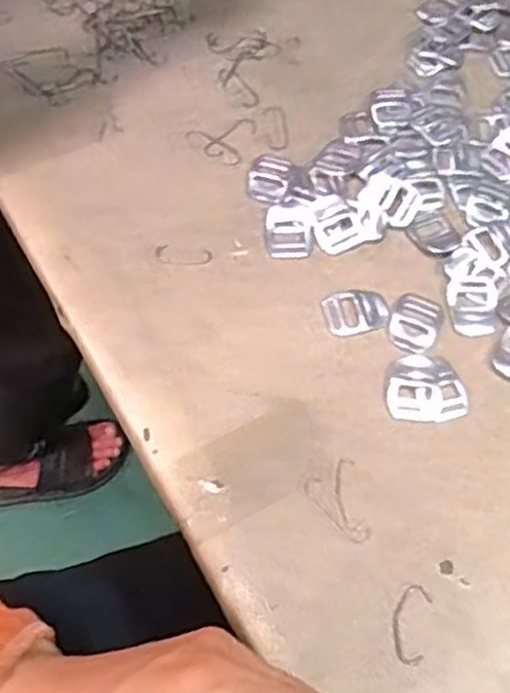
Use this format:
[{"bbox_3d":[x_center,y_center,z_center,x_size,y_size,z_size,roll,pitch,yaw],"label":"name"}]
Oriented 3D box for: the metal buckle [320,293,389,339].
[{"bbox_3d":[0.061,-0.022,0.443,0.039,0.004,0.028,-7,63,-8],"label":"metal buckle"}]

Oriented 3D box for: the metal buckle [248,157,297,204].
[{"bbox_3d":[0.010,-0.111,0.485,0.028,0.006,0.039,15,62,4],"label":"metal buckle"}]

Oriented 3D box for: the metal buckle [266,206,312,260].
[{"bbox_3d":[0.021,-0.073,0.468,0.029,0.004,0.037,-3,62,-6],"label":"metal buckle"}]

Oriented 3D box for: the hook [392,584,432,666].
[{"bbox_3d":[0.078,0.138,0.366,0.017,0.004,0.038,15,62,4],"label":"hook"}]

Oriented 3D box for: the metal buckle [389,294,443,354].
[{"bbox_3d":[0.098,-0.015,0.442,0.028,0.004,0.039,20,62,7],"label":"metal buckle"}]

